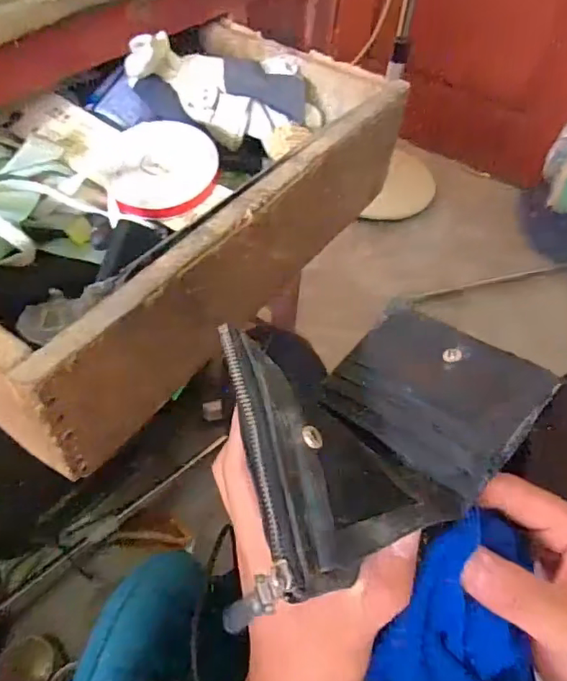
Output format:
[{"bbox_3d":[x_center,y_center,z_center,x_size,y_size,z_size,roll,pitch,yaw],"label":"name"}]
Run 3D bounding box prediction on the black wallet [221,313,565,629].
[{"bbox_3d":[0.042,0.032,0.252,0.145,0.051,0.116,-19,54,-19],"label":"black wallet"}]

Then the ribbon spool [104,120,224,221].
[{"bbox_3d":[-0.094,-0.137,0.423,0.087,0.013,0.087,1,68,-1],"label":"ribbon spool"}]

